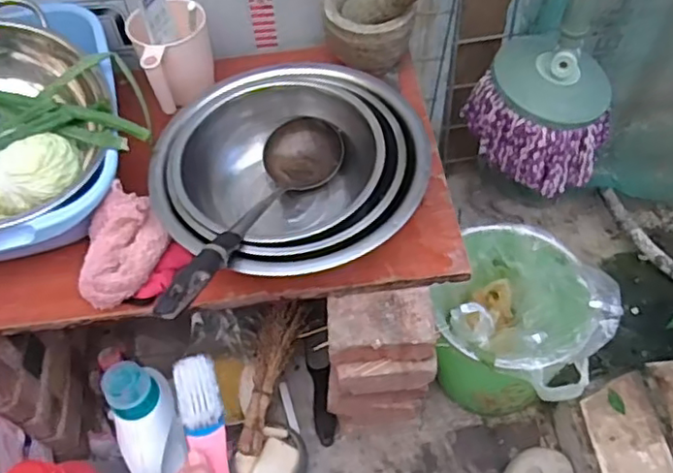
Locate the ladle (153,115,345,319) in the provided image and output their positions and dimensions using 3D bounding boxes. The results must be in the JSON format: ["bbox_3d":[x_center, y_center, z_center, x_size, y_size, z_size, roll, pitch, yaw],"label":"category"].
[{"bbox_3d":[-0.086,-0.027,0.635,0.094,0.065,0.313,15,38,13],"label":"ladle"}]

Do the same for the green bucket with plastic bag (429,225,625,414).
[{"bbox_3d":[0.240,0.122,0.852,0.204,0.230,0.205,-1,55,2],"label":"green bucket with plastic bag"}]

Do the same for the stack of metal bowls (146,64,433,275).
[{"bbox_3d":[-0.044,-0.057,0.693,0.291,0.107,0.249,-27,58,-16],"label":"stack of metal bowls"}]

